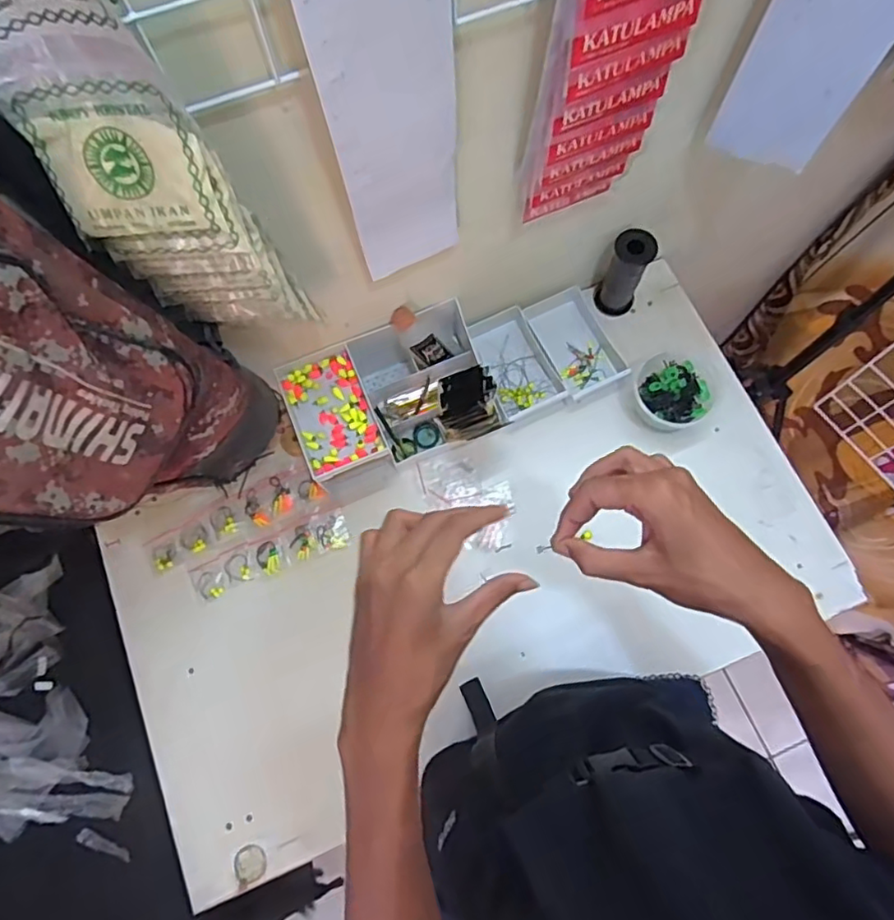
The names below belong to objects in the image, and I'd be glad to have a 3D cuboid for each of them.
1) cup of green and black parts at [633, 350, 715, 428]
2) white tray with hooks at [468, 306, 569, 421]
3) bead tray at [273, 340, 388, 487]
[{"bbox_3d":[0.274,-0.079,0.731,0.089,0.051,0.089,0,74,2],"label":"cup of green and black parts"},{"bbox_3d":[0.089,-0.124,0.771,0.078,0.037,0.140,-23,74,-5],"label":"white tray with hooks"},{"bbox_3d":[-0.133,-0.056,0.679,0.089,0.016,0.145,-22,74,-5],"label":"bead tray"}]

